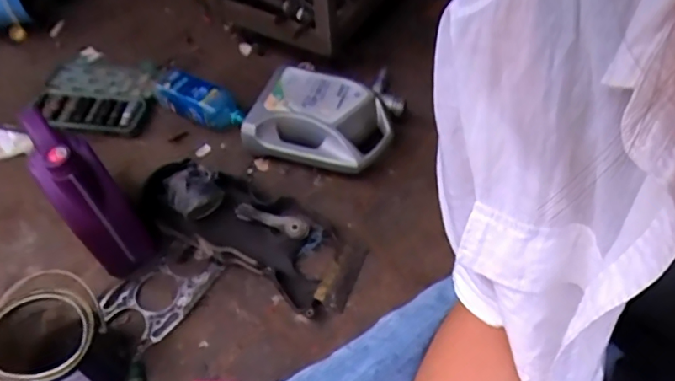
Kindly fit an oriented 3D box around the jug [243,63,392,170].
[{"bbox_3d":[-0.033,-0.159,1.111,0.293,0.094,0.236,6,53,8],"label":"jug"}]

